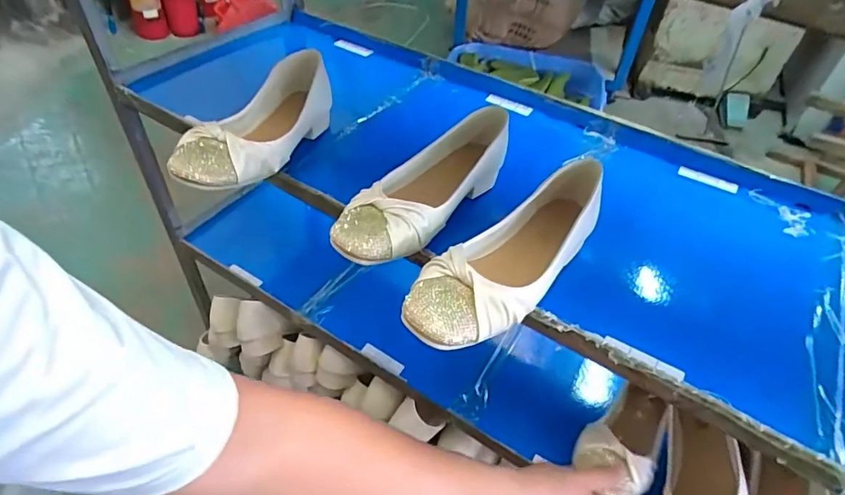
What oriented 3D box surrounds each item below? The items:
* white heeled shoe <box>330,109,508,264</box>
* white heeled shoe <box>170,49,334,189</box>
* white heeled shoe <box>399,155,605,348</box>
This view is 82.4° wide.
[{"bbox_3d":[0.004,-0.060,0.496,0.082,0.069,0.242,27,51,21],"label":"white heeled shoe"},{"bbox_3d":[-0.174,-0.128,0.530,0.090,0.079,0.213,13,47,9],"label":"white heeled shoe"},{"bbox_3d":[0.084,0.011,0.433,0.243,0.064,0.081,-34,57,-30],"label":"white heeled shoe"}]

